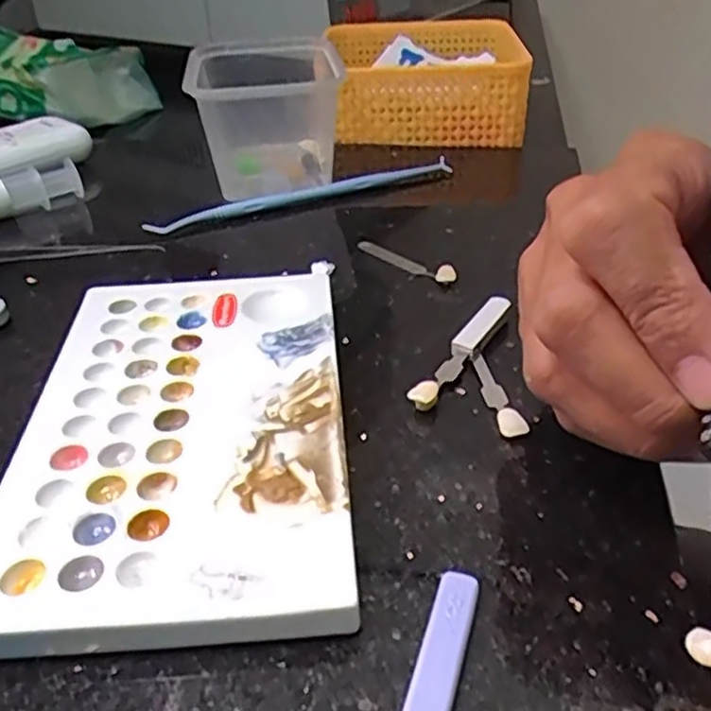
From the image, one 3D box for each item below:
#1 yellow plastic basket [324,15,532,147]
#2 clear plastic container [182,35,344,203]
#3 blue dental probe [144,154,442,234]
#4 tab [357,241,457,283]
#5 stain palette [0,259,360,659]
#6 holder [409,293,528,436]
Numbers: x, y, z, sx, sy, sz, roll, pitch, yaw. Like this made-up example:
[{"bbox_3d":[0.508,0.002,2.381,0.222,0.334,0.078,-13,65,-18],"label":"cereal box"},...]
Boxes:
[{"bbox_3d":[0.042,-0.187,0.484,0.128,0.046,0.138,0,35,3],"label":"yellow plastic basket"},{"bbox_3d":[-0.049,-0.132,0.400,0.084,0.058,0.121,-6,35,-5],"label":"clear plastic container"},{"bbox_3d":[-0.023,-0.083,0.369,0.163,0.005,0.017,-15,36,-17],"label":"blue dental probe"},{"bbox_3d":[0.021,-0.042,0.312,0.009,0.006,0.056,-26,41,-30],"label":"tab"},{"bbox_3d":[-0.051,0.019,0.224,0.092,0.014,0.157,-3,35,-1],"label":"stain palette"},{"bbox_3d":[0.049,0.002,0.245,0.037,0.009,0.065,17,39,25],"label":"holder"}]

